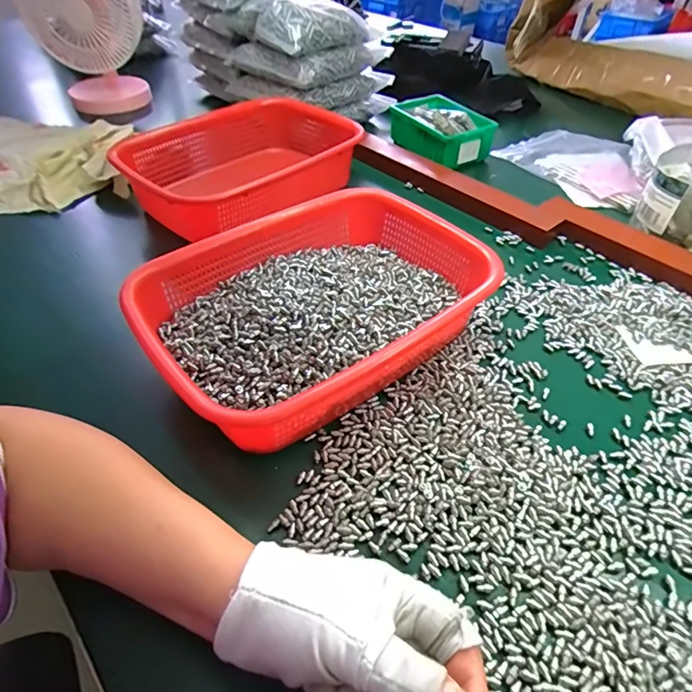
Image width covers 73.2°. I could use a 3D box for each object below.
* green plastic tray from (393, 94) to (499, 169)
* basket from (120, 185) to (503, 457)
[{"bbox_3d":[0.143,-0.328,0.707,0.101,0.052,0.150,-18,49,-16],"label":"green plastic tray"},{"bbox_3d":[-0.019,-0.036,0.408,0.268,0.075,0.204,-30,52,-25],"label":"basket"}]

